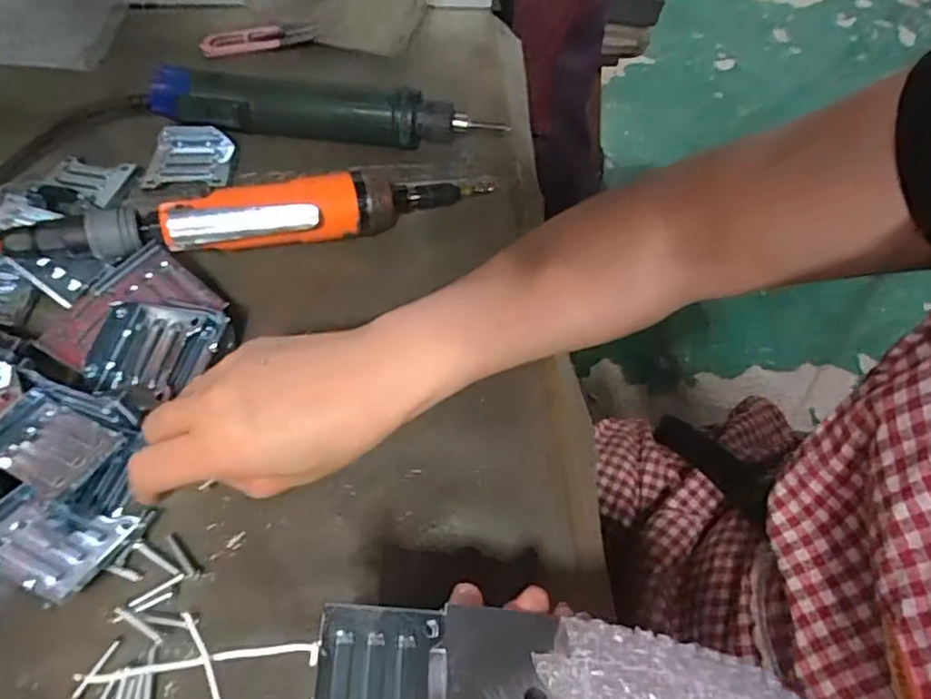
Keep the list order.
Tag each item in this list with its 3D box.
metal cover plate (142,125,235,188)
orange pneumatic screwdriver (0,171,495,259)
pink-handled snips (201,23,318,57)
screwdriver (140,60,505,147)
[{"bbox_3d":[-0.199,-0.139,0.442,0.057,0.012,0.054,-3,57,-3],"label":"metal cover plate"},{"bbox_3d":[-0.122,-0.082,0.386,0.278,0.050,0.032,-14,59,-10],"label":"orange pneumatic screwdriver"},{"bbox_3d":[-0.178,-0.268,0.524,0.096,0.013,0.016,-12,58,-9],"label":"pink-handled snips"},{"bbox_3d":[-0.104,-0.181,0.460,0.261,0.037,0.040,2,57,0],"label":"screwdriver"}]

